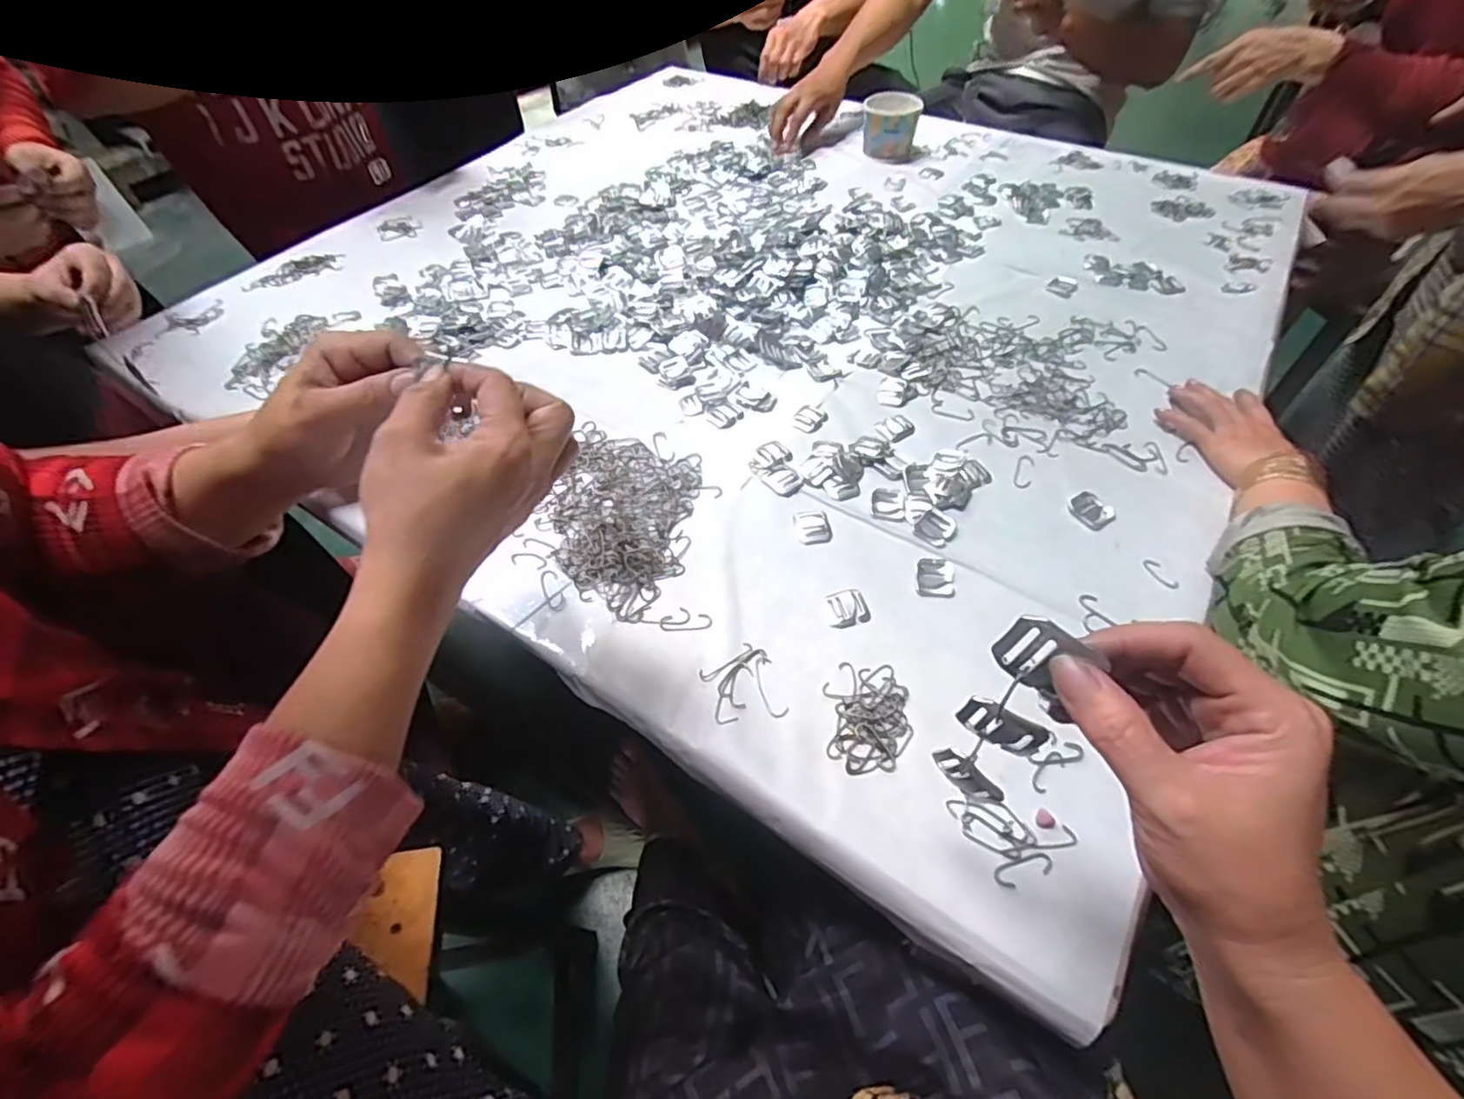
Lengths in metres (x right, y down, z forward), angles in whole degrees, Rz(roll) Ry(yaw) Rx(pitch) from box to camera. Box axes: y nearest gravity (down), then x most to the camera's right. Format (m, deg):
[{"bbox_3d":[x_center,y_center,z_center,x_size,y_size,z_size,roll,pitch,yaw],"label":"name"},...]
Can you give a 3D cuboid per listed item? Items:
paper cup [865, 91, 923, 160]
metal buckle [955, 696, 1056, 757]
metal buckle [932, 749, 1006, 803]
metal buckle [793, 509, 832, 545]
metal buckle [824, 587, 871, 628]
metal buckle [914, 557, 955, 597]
[{"bbox_3d":[0.265,-0.707,1.047,0.090,0.071,0.082,10,53,10],"label":"paper cup"},{"bbox_3d":[0.121,0.079,0.279,0.037,0.023,0.006,30,55,26],"label":"metal buckle"},{"bbox_3d":[0.122,0.118,0.326,0.005,0.024,0.037,-33,54,-25],"label":"metal buckle"},{"bbox_3d":[0.073,-0.022,0.565,0.030,0.004,0.038,-8,52,-4],"label":"metal buckle"},{"bbox_3d":[0.094,0.046,0.511,0.032,0.004,0.032,-12,52,-7],"label":"metal buckle"},{"bbox_3d":[0.170,0.023,0.524,0.032,0.006,0.038,3,52,5],"label":"metal buckle"}]

